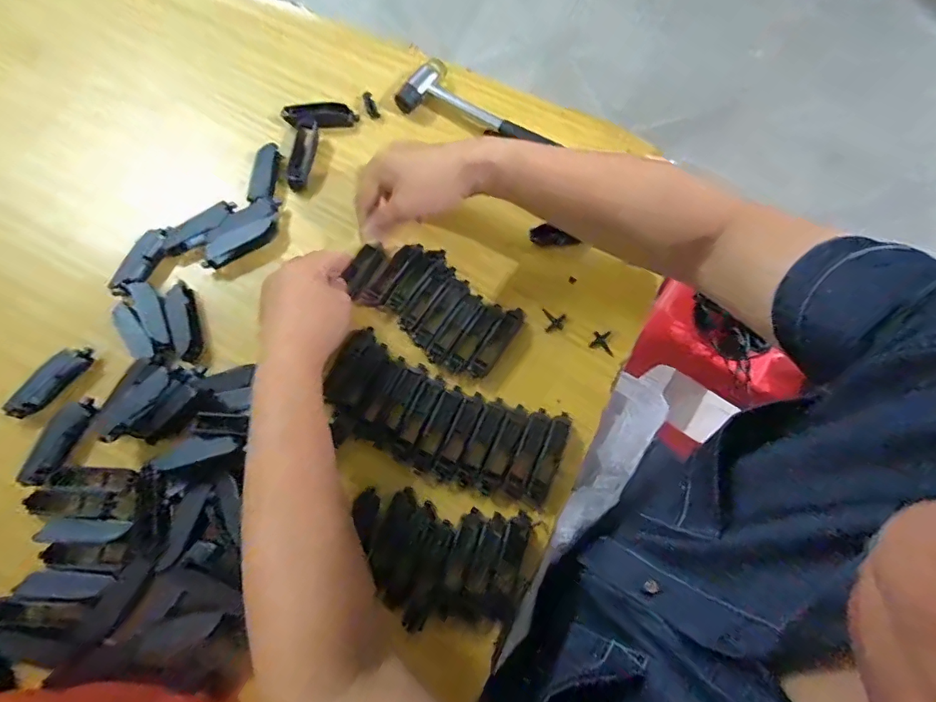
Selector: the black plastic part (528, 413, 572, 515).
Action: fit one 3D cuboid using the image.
[{"bbox_3d":[0.065,0.087,0.373,0.016,0.006,0.078,19,73,7],"label":"black plastic part"}]

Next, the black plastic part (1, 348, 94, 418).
[{"bbox_3d":[-0.352,0.024,0.393,0.017,0.021,0.072,41,77,13],"label":"black plastic part"}]

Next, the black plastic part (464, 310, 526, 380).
[{"bbox_3d":[0.025,-0.008,0.405,0.018,0.004,0.073,33,75,11],"label":"black plastic part"}]

